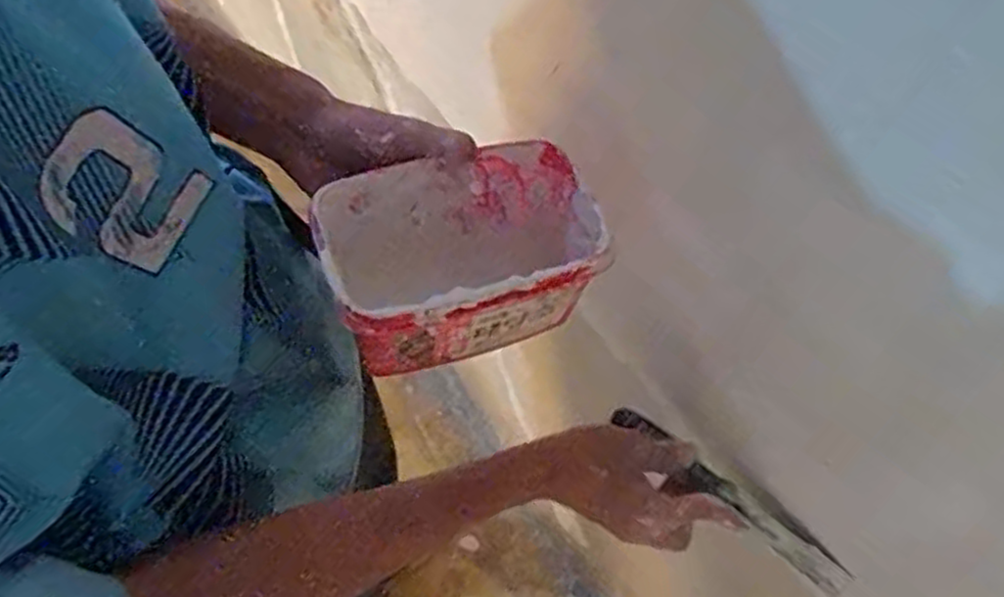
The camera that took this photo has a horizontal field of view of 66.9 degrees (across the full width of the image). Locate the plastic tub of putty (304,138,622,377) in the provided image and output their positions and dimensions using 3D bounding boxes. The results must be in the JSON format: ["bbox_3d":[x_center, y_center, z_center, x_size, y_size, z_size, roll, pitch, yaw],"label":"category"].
[{"bbox_3d":[-0.021,-0.028,0.446,0.154,0.088,0.101,-21,60,-10],"label":"plastic tub of putty"}]

